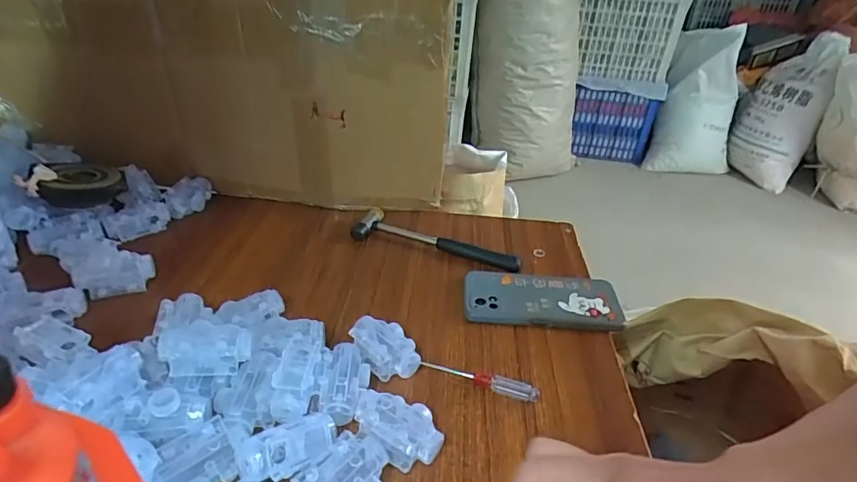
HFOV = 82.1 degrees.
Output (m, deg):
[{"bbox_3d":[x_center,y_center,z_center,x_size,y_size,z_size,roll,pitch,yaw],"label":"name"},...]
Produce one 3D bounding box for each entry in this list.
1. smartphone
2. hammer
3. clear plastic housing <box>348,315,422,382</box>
[{"bbox_3d":[0.121,0.060,0.533,0.160,0.010,0.081,4,37,4],"label":"smartphone"},{"bbox_3d":[0.011,0.003,0.617,0.207,0.028,0.051,12,33,12],"label":"hammer"},{"bbox_3d":[-0.041,0.098,0.454,0.069,0.027,0.047,25,30,25],"label":"clear plastic housing"}]

